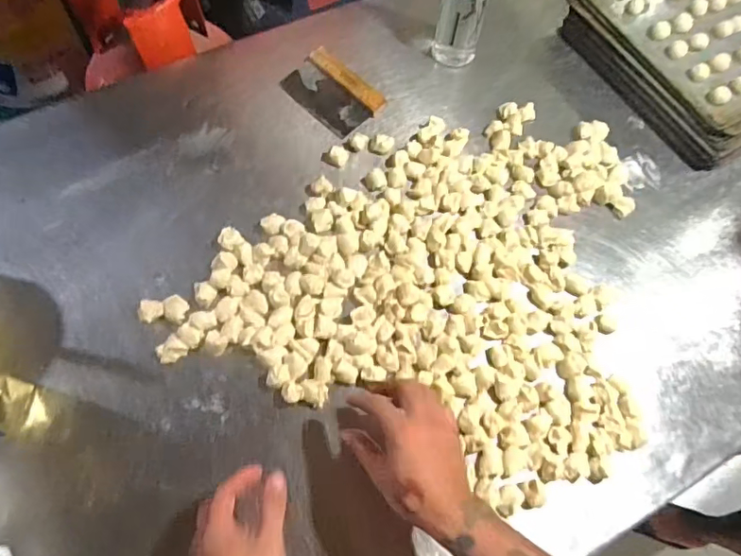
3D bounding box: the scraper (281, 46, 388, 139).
[{"bbox_3d":[-0.057,-0.282,0.807,0.092,0.016,0.153,-40,71,-17],"label":"scraper"}]

